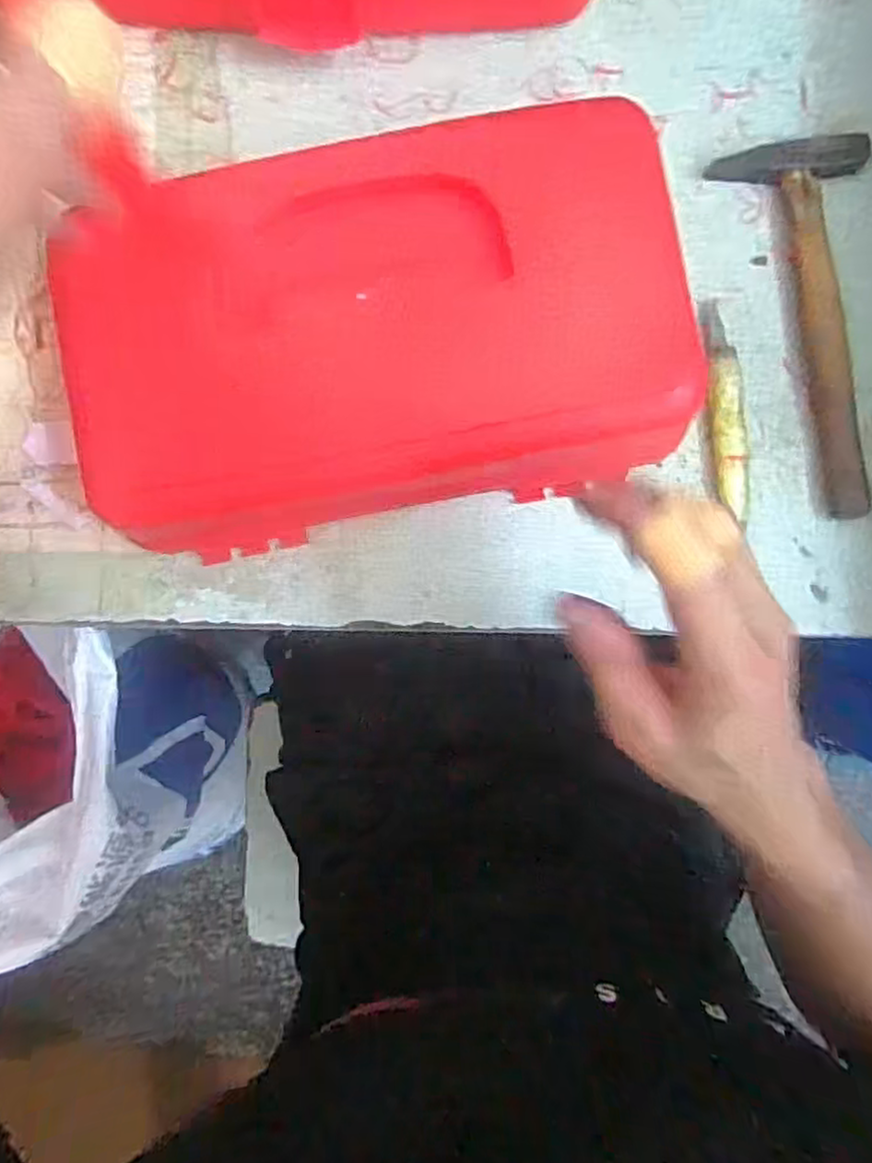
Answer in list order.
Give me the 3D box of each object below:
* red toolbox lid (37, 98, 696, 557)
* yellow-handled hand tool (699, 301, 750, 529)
[{"bbox_3d":[-0.032,-0.128,0.366,0.323,0.043,0.186,-11,90,2],"label":"red toolbox lid"},{"bbox_3d":[0.178,-0.104,0.420,0.023,0.014,0.132,-7,91,1],"label":"yellow-handled hand tool"}]

